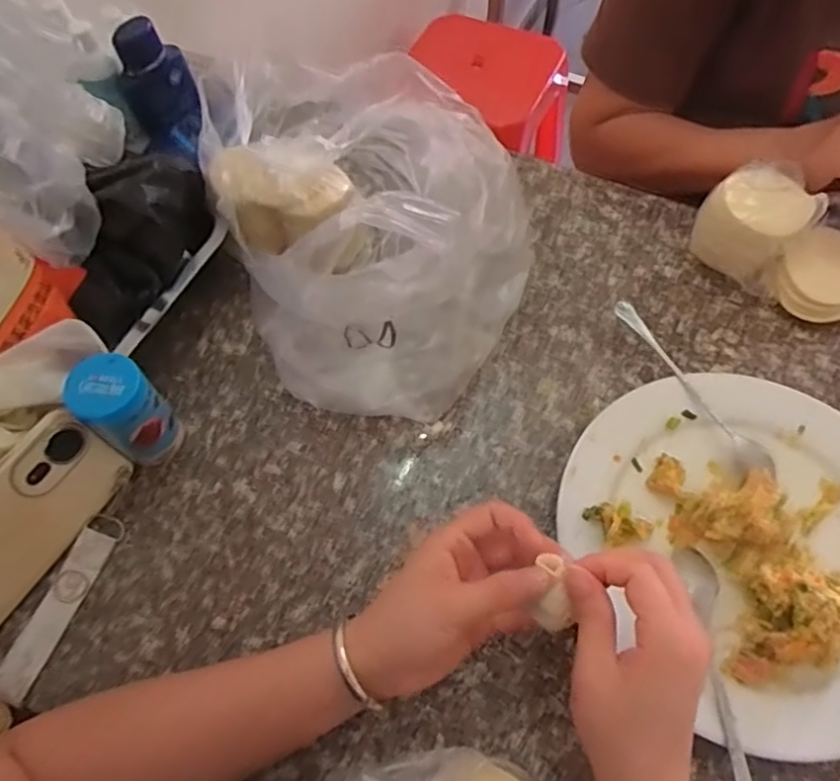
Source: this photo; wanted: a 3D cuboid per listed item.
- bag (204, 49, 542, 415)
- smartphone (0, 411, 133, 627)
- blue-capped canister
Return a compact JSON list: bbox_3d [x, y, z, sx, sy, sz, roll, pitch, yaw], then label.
[{"bbox_3d":[-0.039,-0.156,0.494,0.221,0.176,0.318,-17,63,-8],"label":"bag"},{"bbox_3d":[-0.274,0.098,0.422,0.009,0.078,0.165,21,63,35],"label":"smartphone"},{"bbox_3d":[-0.210,0.017,0.456,0.045,0.093,0.049,37,69,19],"label":"blue-capped canister"}]

